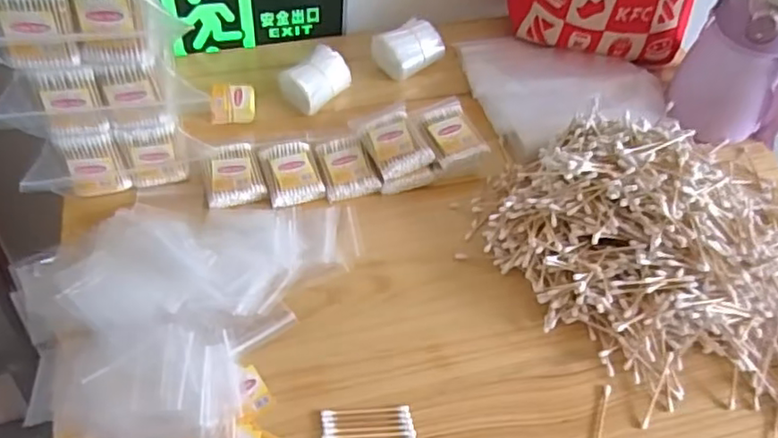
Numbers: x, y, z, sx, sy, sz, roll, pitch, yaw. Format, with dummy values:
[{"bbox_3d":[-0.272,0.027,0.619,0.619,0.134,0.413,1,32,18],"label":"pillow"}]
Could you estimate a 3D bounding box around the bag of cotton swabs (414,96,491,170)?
[{"bbox_3d":[0.065,-0.095,0.689,0.058,0.016,0.089,-17,55,-17],"label":"bag of cotton swabs"}]

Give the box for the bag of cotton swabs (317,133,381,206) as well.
[{"bbox_3d":[-0.044,-0.056,0.670,0.054,0.011,0.076,-9,53,-11],"label":"bag of cotton swabs"}]

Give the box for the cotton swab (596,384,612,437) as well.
[{"bbox_3d":[0.176,0.169,0.527,0.007,0.004,0.072,20,53,11],"label":"cotton swab"}]

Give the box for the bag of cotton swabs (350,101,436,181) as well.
[{"bbox_3d":[0.003,-0.084,0.680,0.060,0.025,0.087,-16,55,-16],"label":"bag of cotton swabs"}]

